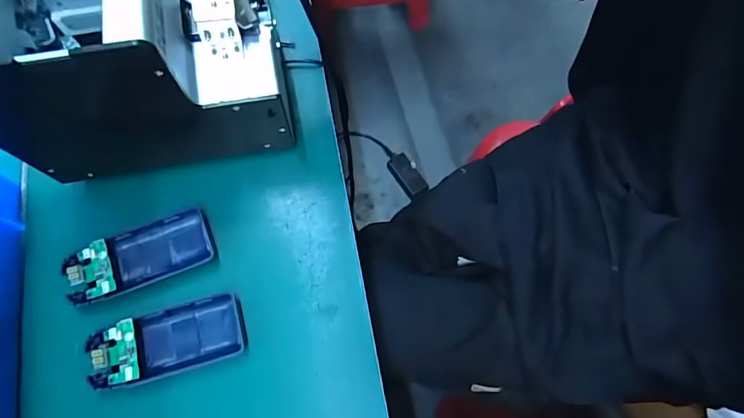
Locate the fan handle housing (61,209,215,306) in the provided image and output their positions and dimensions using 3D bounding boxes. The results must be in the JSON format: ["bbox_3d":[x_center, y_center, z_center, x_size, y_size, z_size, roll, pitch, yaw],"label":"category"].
[{"bbox_3d":[-0.170,0.034,0.321,0.100,0.017,0.044,-21,74,-7],"label":"fan handle housing"}]

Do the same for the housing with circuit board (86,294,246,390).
[{"bbox_3d":[-0.142,0.092,0.306,0.100,0.024,0.044,-14,73,-5],"label":"housing with circuit board"}]

